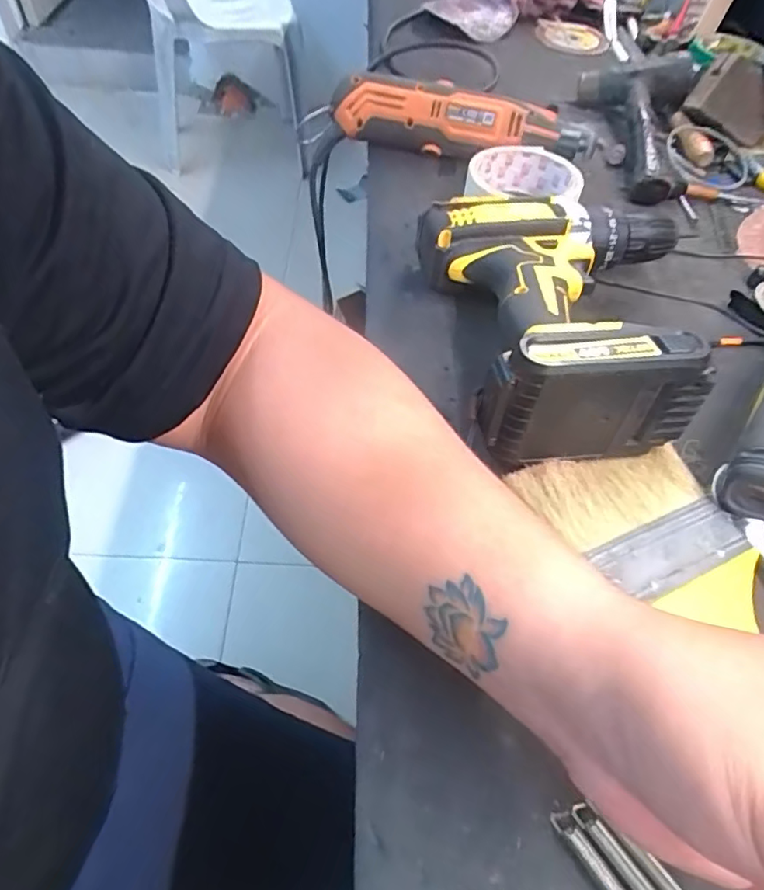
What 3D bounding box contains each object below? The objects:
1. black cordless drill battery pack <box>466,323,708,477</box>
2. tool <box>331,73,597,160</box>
[{"bbox_3d":[0.111,-0.028,0.303,0.112,0.069,0.043,-7,55,-10],"label":"black cordless drill battery pack"},{"bbox_3d":[0.074,-0.294,0.515,0.235,0.047,0.052,16,55,6],"label":"tool"}]

